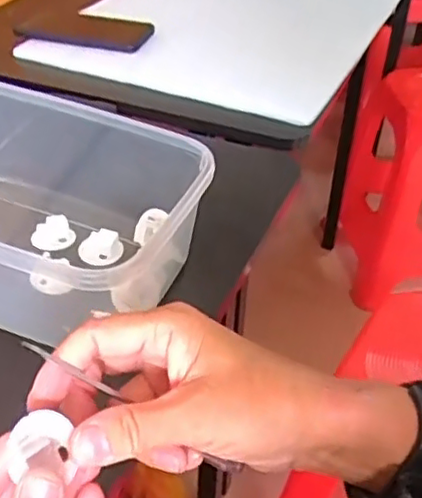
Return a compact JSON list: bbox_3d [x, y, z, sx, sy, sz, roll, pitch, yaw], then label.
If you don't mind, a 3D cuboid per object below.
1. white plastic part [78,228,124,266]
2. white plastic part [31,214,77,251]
[{"bbox_3d":[-0.084,-0.002,0.490,0.032,0.016,0.026,-7,40,-12],"label":"white plastic part"},{"bbox_3d":[-0.120,-0.013,0.492,0.032,0.016,0.025,-7,40,-12],"label":"white plastic part"}]

